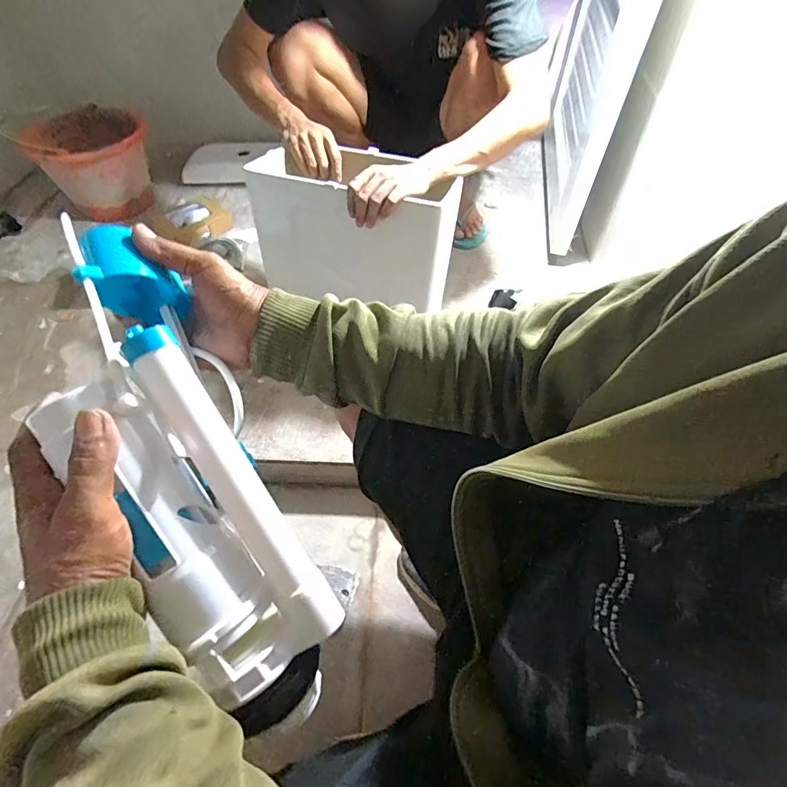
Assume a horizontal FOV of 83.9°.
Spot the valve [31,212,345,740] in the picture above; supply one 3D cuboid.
[{"bbox_3d":[-0.162,0.050,0.333,0.119,0.096,0.395,-24,83,-17],"label":"valve"}]

